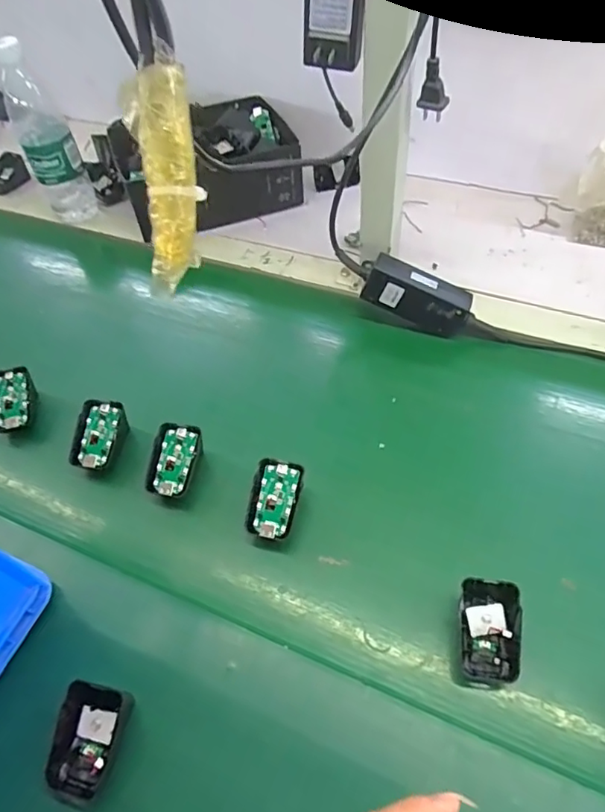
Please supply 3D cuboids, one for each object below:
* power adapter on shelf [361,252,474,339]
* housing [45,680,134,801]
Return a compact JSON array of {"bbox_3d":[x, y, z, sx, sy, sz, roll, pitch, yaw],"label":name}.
[{"bbox_3d":[0.129,-0.122,0.604,0.116,0.048,0.034,26,56,0],"label":"power adapter on shelf"},{"bbox_3d":[-0.152,0.234,0.383,0.041,0.030,0.063,11,54,13],"label":"housing"}]

